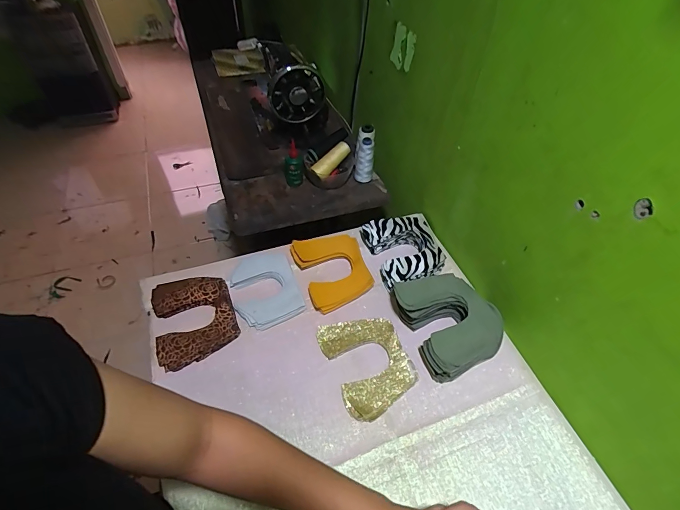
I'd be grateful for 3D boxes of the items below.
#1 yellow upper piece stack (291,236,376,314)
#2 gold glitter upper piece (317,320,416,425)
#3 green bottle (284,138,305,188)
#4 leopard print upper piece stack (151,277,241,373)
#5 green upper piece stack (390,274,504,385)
[{"bbox_3d":[-0.013,0.026,0.727,0.127,0.015,0.157,-20,62,-14],"label":"yellow upper piece stack"},{"bbox_3d":[0.049,0.179,0.625,0.128,0.019,0.167,-18,52,-16],"label":"gold glitter upper piece"},{"bbox_3d":[-0.113,-0.220,0.892,0.050,0.096,0.054,7,50,4],"label":"green bottle"},{"bbox_3d":[-0.258,0.112,0.662,0.130,0.034,0.162,-18,52,-16],"label":"leopard print upper piece stack"},{"bbox_3d":[0.180,0.115,0.647,0.136,0.072,0.172,-19,53,-17],"label":"green upper piece stack"}]

